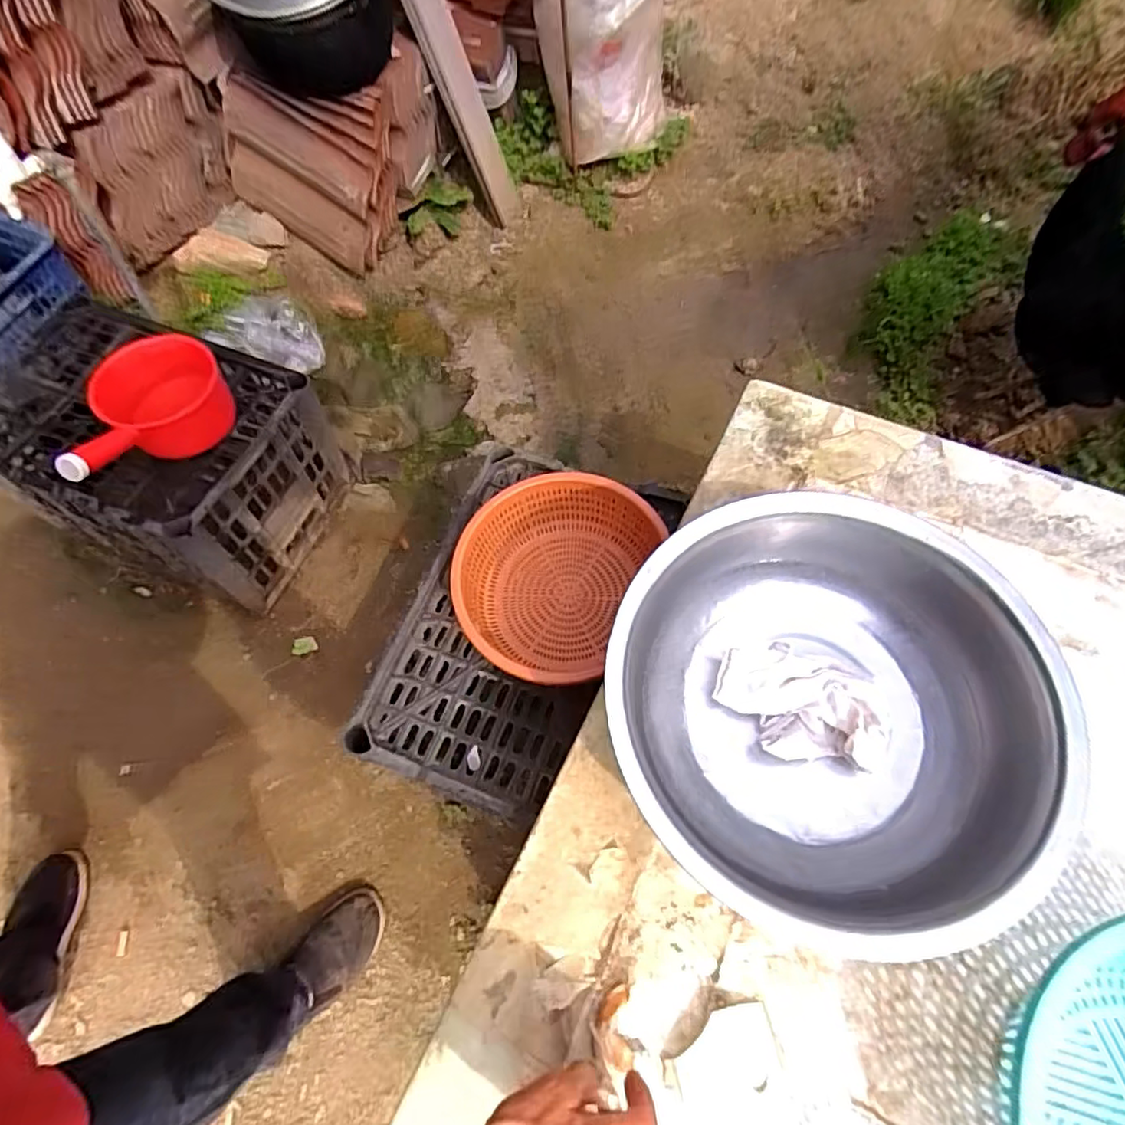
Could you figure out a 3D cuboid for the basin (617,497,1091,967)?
[{"bbox_3d":[0.211,0.114,0.510,0.310,0.107,0.323,-1,64,2],"label":"basin"}]

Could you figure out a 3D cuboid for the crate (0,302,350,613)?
[{"bbox_3d":[-0.715,-0.190,1.128,0.499,0.307,0.353,19,66,11],"label":"crate"}]

